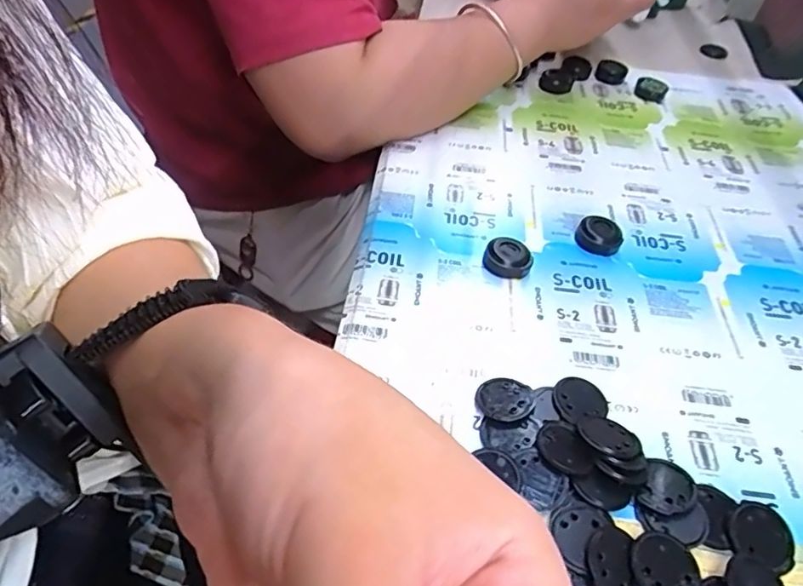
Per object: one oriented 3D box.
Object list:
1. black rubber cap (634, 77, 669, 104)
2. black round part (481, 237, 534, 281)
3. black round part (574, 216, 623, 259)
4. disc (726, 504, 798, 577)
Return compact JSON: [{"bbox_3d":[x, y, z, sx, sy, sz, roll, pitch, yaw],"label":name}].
[{"bbox_3d":[0.237,-0.194,0.533,0.029,0.015,0.029,2,48,-2],"label":"black rubber cap"},{"bbox_3d":[0.069,-0.022,0.366,0.031,0.015,0.025,13,48,8],"label":"black round part"},{"bbox_3d":[0.136,-0.039,0.386,0.030,0.016,0.030,2,48,-2],"label":"black round part"},{"bbox_3d":[0.167,0.111,0.258,0.029,0.004,0.029,2,48,-2],"label":"disc"}]

